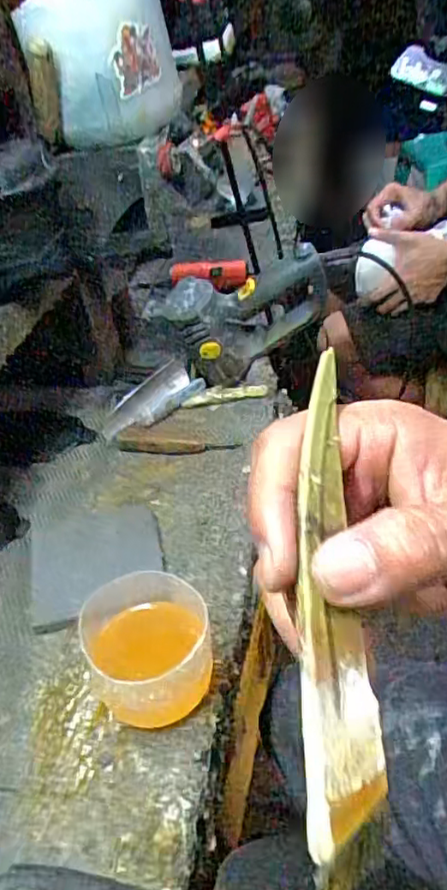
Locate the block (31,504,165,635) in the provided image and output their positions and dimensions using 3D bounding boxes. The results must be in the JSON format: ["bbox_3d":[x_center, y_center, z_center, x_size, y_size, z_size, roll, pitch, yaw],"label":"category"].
[{"bbox_3d":[-0.121,0.106,0.562,0.121,0.019,0.130,-14,41,-6],"label":"block"}]

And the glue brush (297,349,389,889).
[{"bbox_3d":[0.030,0.038,0.164,0.022,0.004,0.138,9,66,-23],"label":"glue brush"}]

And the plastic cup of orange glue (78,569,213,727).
[{"bbox_3d":[-0.056,0.155,0.451,0.089,0.077,0.090,-5,41,4],"label":"plastic cup of orange glue"}]

